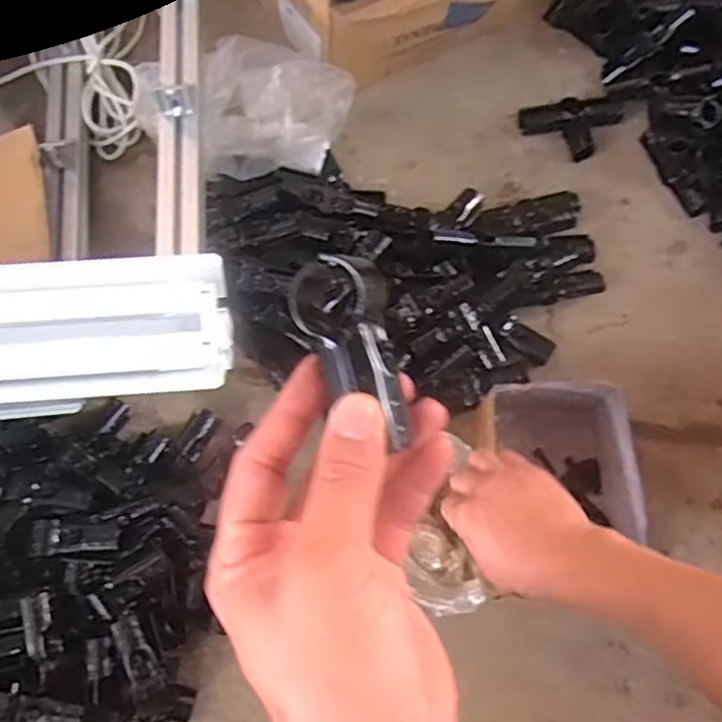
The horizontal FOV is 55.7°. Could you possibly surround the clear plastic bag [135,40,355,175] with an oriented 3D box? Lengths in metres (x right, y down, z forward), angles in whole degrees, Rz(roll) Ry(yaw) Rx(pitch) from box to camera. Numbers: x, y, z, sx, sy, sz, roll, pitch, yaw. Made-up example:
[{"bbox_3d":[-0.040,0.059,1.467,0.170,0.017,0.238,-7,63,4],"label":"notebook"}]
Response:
[{"bbox_3d":[-0.098,-0.308,0.832,0.173,0.085,0.183,-1,67,-1],"label":"clear plastic bag"}]

